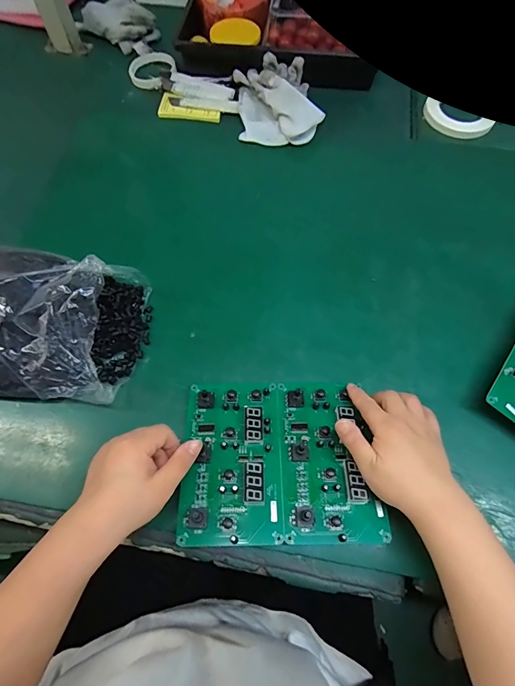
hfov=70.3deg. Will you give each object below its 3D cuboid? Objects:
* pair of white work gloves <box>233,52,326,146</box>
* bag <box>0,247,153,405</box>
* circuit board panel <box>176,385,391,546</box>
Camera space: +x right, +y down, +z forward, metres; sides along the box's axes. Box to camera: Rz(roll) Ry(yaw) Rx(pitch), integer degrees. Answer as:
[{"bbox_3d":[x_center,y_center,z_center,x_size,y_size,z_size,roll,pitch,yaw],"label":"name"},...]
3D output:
[{"bbox_3d":[0.034,-0.404,0.614,0.139,0.050,0.169,-2,66,-1],"label":"pair of white work gloves"},{"bbox_3d":[-0.289,-0.030,0.423,0.301,0.084,0.175,3,66,2],"label":"bag"},{"bbox_3d":[0.021,0.116,0.379,0.192,0.015,0.160,-1,58,-1],"label":"circuit board panel"}]

